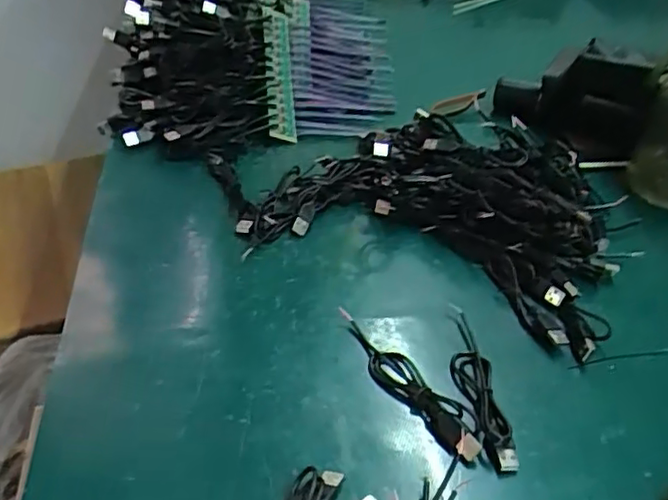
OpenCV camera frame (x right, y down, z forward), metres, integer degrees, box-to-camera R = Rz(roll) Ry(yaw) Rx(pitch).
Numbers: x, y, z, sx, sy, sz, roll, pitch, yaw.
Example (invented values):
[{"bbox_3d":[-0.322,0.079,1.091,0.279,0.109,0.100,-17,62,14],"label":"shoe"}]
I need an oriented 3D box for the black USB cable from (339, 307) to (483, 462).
[{"bbox_3d":[0.047,0.084,0.422,0.025,0.013,0.135,-24,46,-30],"label":"black USB cable"}]

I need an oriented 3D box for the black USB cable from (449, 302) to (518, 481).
[{"bbox_3d":[0.096,0.087,0.428,0.024,0.011,0.133,0,39,-5],"label":"black USB cable"}]

